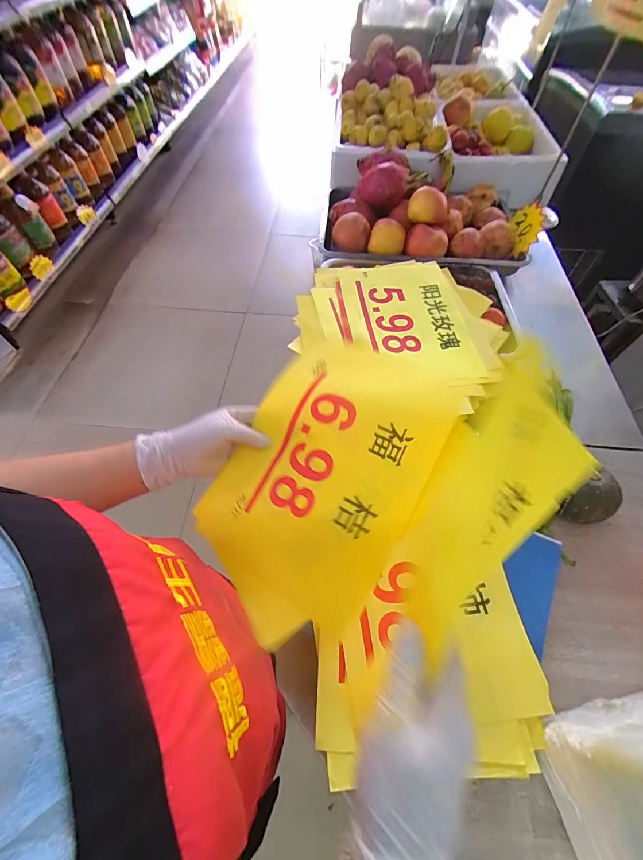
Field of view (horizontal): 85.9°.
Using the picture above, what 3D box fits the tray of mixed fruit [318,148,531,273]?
[{"bbox_3d":[0.250,-0.533,0.838,0.468,0.116,0.346,6,58,3],"label":"tray of mixed fruit"}]

